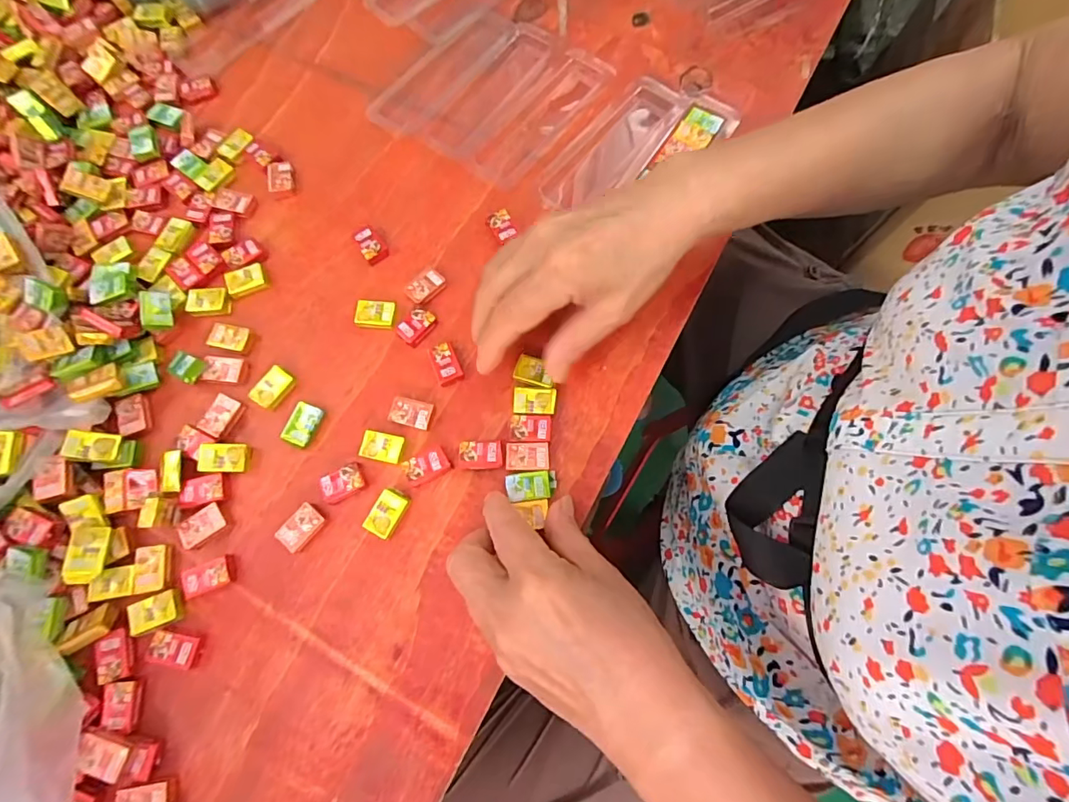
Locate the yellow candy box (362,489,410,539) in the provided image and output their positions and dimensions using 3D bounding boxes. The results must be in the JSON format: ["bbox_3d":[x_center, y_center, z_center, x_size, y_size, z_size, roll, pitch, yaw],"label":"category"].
[{"bbox_3d":[-0.087,0.066,0.296,0.019,0.008,0.027,26,76,8],"label":"yellow candy box"}]

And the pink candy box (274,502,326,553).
[{"bbox_3d":[-0.137,0.073,0.294,0.018,0.010,0.026,42,79,11],"label":"pink candy box"}]

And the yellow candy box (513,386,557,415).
[{"bbox_3d":[0.000,0.001,0.313,0.026,0.006,0.017,4,74,2],"label":"yellow candy box"}]

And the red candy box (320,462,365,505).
[{"bbox_3d":[-0.116,0.049,0.301,0.025,0.008,0.017,-21,75,-5],"label":"red candy box"}]

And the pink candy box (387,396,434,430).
[{"bbox_3d":[-0.078,0.007,0.312,0.026,0.007,0.017,14,75,5],"label":"pink candy box"}]

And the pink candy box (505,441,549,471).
[{"bbox_3d":[-0.004,0.034,0.302,0.026,0.006,0.017,0,74,0],"label":"pink candy box"}]

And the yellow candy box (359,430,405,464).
[{"bbox_3d":[-0.093,0.028,0.306,0.025,0.006,0.017,12,74,4],"label":"yellow candy box"}]

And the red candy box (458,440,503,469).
[{"bbox_3d":[-0.033,0.033,0.305,0.027,0.008,0.017,0,74,0],"label":"red candy box"}]

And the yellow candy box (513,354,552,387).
[{"bbox_3d":[0.000,-0.019,0.317,0.025,0.005,0.017,17,75,5],"label":"yellow candy box"}]

